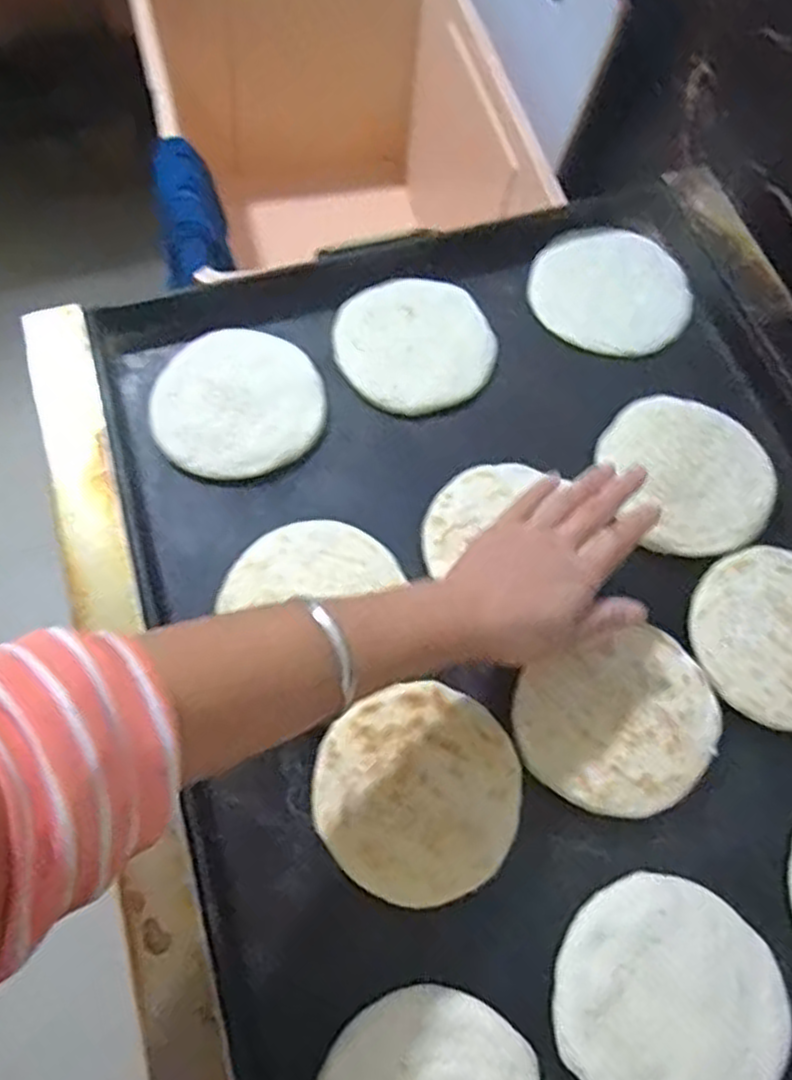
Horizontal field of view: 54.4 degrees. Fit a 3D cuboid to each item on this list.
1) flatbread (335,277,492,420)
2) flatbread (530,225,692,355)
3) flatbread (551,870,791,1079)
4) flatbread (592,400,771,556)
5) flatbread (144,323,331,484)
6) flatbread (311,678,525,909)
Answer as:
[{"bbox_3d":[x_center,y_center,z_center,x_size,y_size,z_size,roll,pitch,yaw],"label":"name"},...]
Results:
[{"bbox_3d":[0.015,-0.158,0.620,0.122,0.018,0.119,1,67,-2],"label":"flatbread"},{"bbox_3d":[0.182,-0.212,0.653,0.130,0.013,0.119,1,67,-2],"label":"flatbread"},{"bbox_3d":[0.157,0.265,0.439,0.125,0.011,0.125,40,71,14],"label":"flatbread"},{"bbox_3d":[0.218,-0.050,0.568,0.121,0.011,0.124,1,67,-2],"label":"flatbread"},{"bbox_3d":[-0.124,-0.112,0.592,0.126,0.011,0.130,1,67,-2],"label":"flatbread"},{"bbox_3d":[0.015,0.156,0.477,0.124,0.009,0.121,1,67,-2],"label":"flatbread"}]

